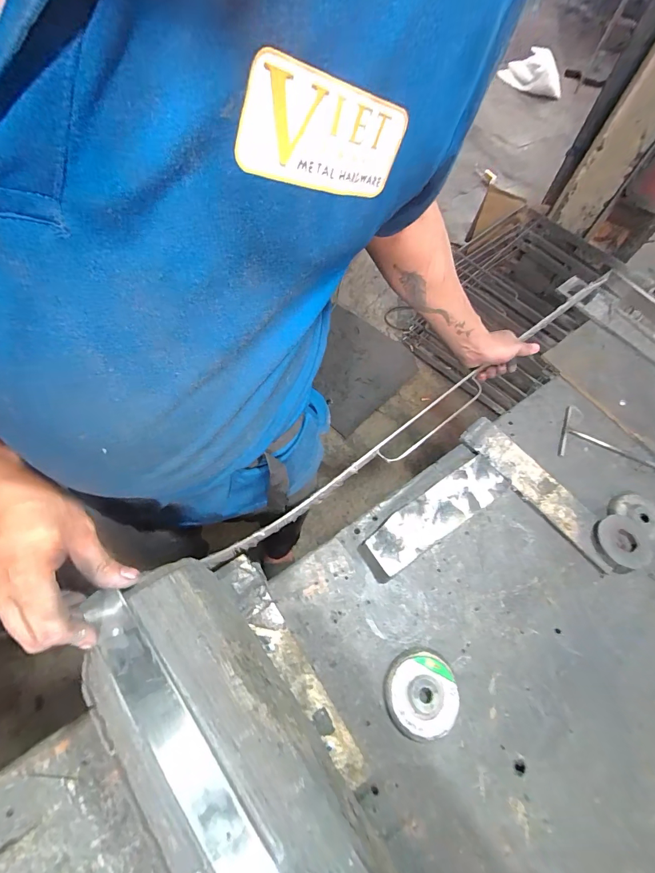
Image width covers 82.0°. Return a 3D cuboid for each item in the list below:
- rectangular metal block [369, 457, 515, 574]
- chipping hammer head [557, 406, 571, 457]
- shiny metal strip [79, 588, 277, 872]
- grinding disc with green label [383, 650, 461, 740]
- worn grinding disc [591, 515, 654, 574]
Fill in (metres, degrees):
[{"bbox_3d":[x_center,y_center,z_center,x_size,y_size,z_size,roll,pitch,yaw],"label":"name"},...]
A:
[{"bbox_3d":[0.153,0.105,0.523,0.224,0.026,0.061,-31,69,-18],"label":"rectangular metal block"},{"bbox_3d":[0.385,-0.010,0.609,0.009,0.006,0.101,23,64,8],"label":"chipping hammer head"},{"bbox_3d":[-0.121,0.218,0.282,0.035,0.006,0.232,-38,72,-11],"label":"shiny metal strip"},{"bbox_3d":[0.106,0.291,0.427,0.081,0.015,0.082,2,63,-3],"label":"grinding disc with green label"},{"bbox_3d":[0.397,0.145,0.511,0.071,0.018,0.071,2,63,-3],"label":"worn grinding disc"}]

